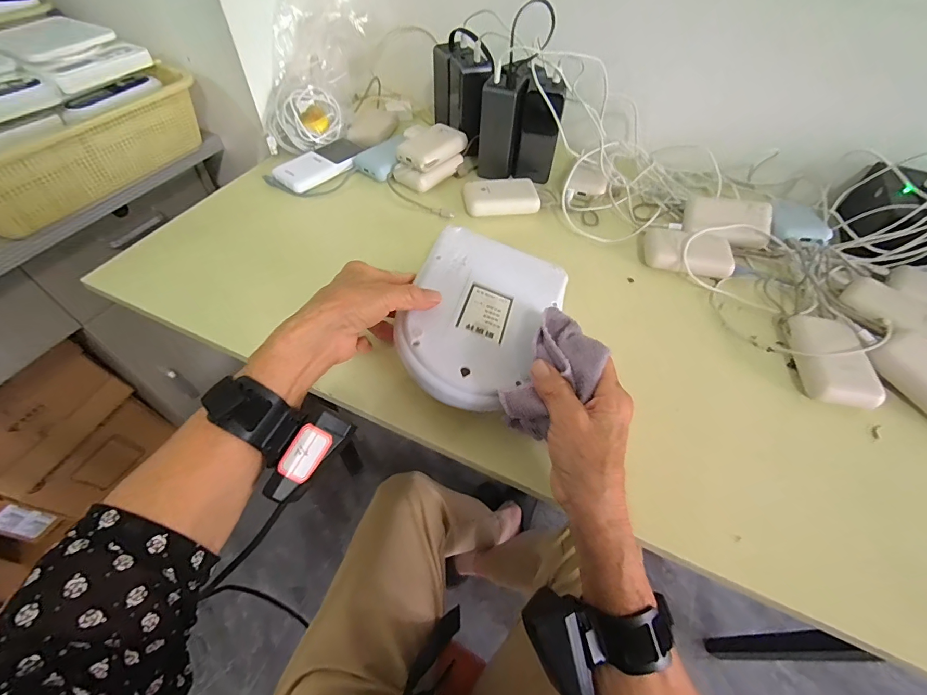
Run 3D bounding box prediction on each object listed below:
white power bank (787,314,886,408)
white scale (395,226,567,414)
[{"bbox_3d":[0.376,0.011,0.417,0.063,0.028,0.106,11,52,6],"label":"white power bank"},{"bbox_3d":[0.021,-0.035,0.411,0.145,0.037,0.220,21,49,-1],"label":"white scale"}]

